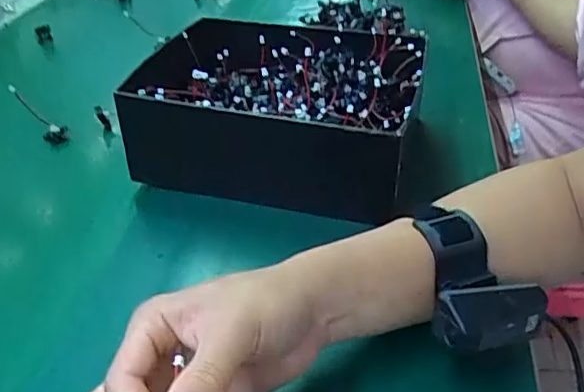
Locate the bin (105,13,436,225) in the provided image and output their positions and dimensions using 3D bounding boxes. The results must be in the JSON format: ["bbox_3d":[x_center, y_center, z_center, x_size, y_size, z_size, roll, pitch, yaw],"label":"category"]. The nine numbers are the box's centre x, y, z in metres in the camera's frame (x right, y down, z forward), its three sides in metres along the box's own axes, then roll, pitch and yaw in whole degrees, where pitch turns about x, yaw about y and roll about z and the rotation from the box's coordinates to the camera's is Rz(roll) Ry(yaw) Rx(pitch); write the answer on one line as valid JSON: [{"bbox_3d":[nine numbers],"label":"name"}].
[{"bbox_3d":[-0.013,-0.077,0.526,0.245,0.095,0.189,8,37,16],"label":"bin"}]

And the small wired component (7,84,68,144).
[{"bbox_3d":[-0.265,-0.083,0.603,0.028,0.076,0.015,-29,20,34],"label":"small wired component"}]

